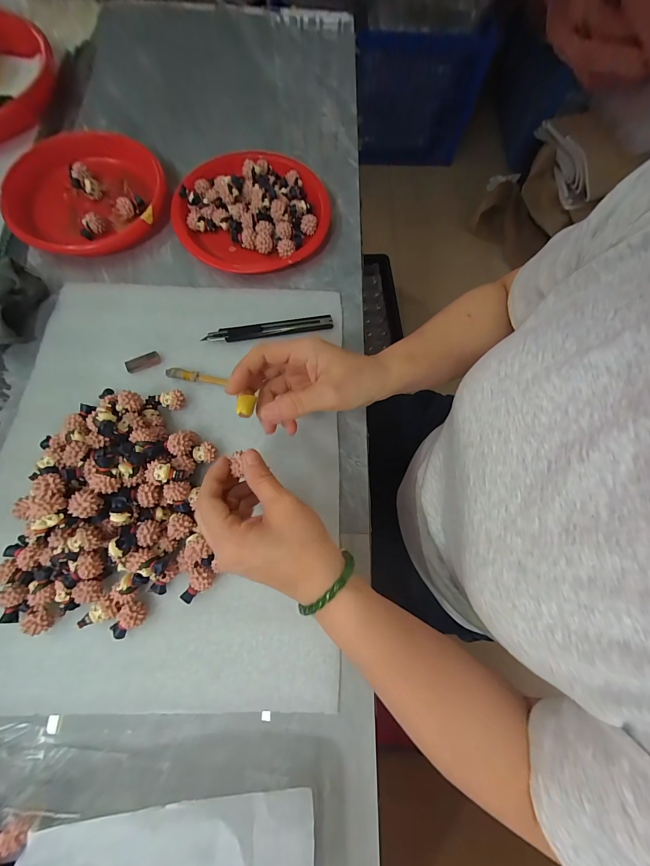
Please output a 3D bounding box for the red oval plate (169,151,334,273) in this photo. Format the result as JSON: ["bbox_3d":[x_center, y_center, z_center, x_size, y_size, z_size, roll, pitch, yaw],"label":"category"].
[{"bbox_3d":[-0.087,-0.267,0.384,0.176,0.037,0.165,-4,73,-4],"label":"red oval plate"}]

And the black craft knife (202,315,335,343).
[{"bbox_3d":[-0.060,-0.113,0.353,0.136,0.006,0.016,-8,74,-5],"label":"black craft knife"}]

